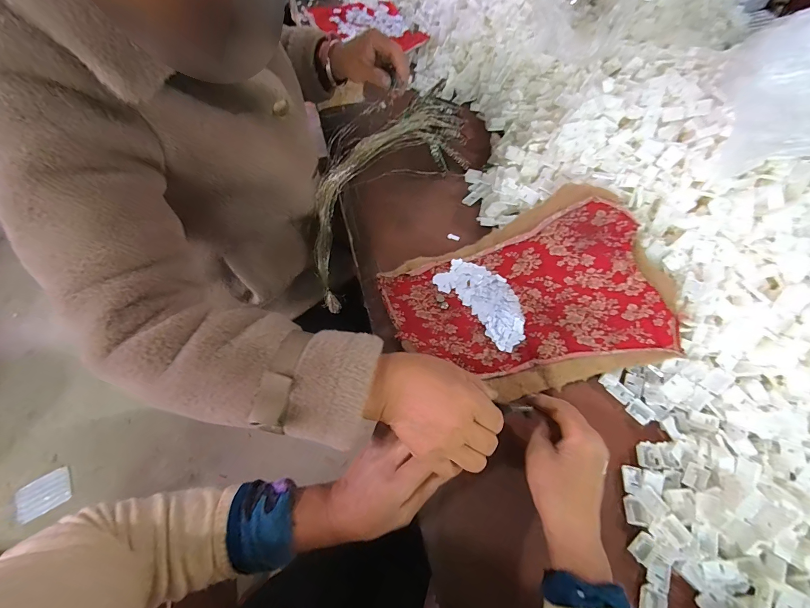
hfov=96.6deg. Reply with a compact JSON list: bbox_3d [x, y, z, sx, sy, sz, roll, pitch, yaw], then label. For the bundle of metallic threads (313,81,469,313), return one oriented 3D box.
[{"bbox_3d":[-0.055,-0.191,0.614,0.160,0.093,0.402,37,89,16],"label":"bundle of metallic threads"}]

